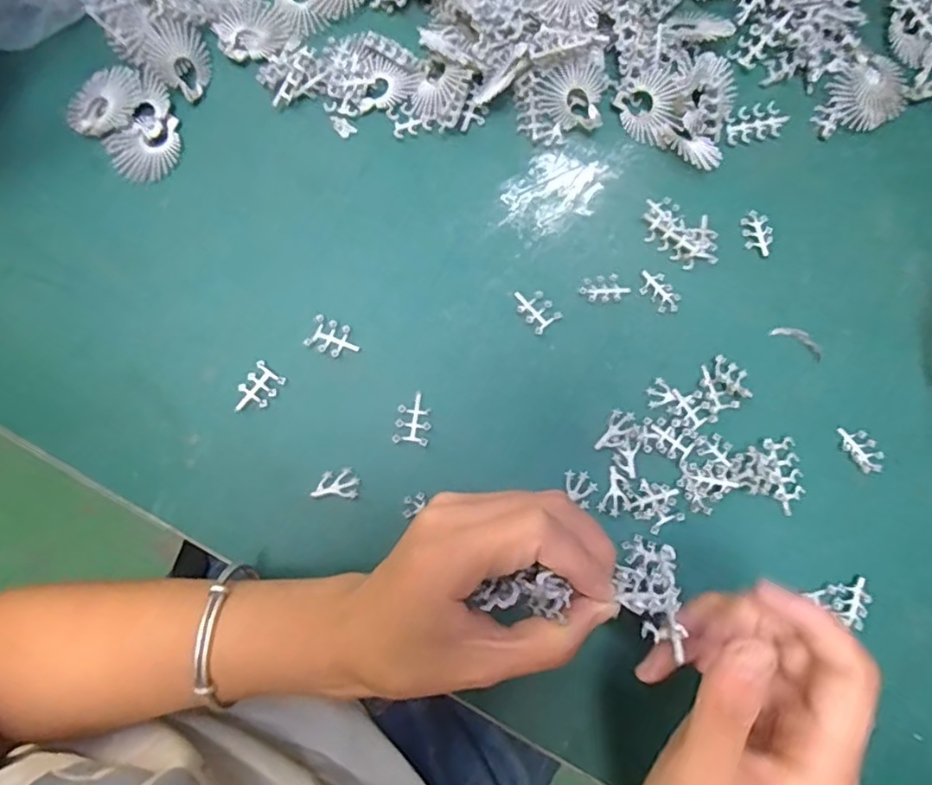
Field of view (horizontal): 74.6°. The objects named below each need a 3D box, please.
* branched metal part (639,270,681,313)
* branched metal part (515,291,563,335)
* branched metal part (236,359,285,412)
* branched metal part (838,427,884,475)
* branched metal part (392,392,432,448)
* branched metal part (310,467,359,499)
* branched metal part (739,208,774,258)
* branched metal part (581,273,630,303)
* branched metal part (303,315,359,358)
[{"bbox_3d":[0.112,-0.058,0.352,0.028,0.004,0.017,44,82,7],"label":"branched metal part"},{"bbox_3d":[0.040,-0.049,0.351,0.018,0.004,0.027,-42,82,-7],"label":"branched metal part"},{"bbox_3d":[-0.116,-0.001,0.338,0.018,0.004,0.029,32,81,5],"label":"branched metal part"},{"bbox_3d":[0.218,0.031,0.336,0.016,0.004,0.029,-32,81,-6],"label":"branched metal part"},{"bbox_3d":[-0.029,0.014,0.337,0.018,0.004,0.029,8,80,1],"label":"branched metal part"},{"bbox_3d":[-0.070,0.049,0.329,0.024,0.004,0.016,2,80,0],"label":"branched metal part"},{"bbox_3d":[0.172,-0.094,0.359,0.017,0.004,0.028,-6,80,-1],"label":"branched metal part"},{"bbox_3d":[0.080,-0.060,0.353,0.027,0.004,0.016,-7,80,-2],"label":"branched metal part"},{"bbox_3d":[-0.075,-0.030,0.347,0.028,0.004,0.019,24,80,4],"label":"branched metal part"}]

